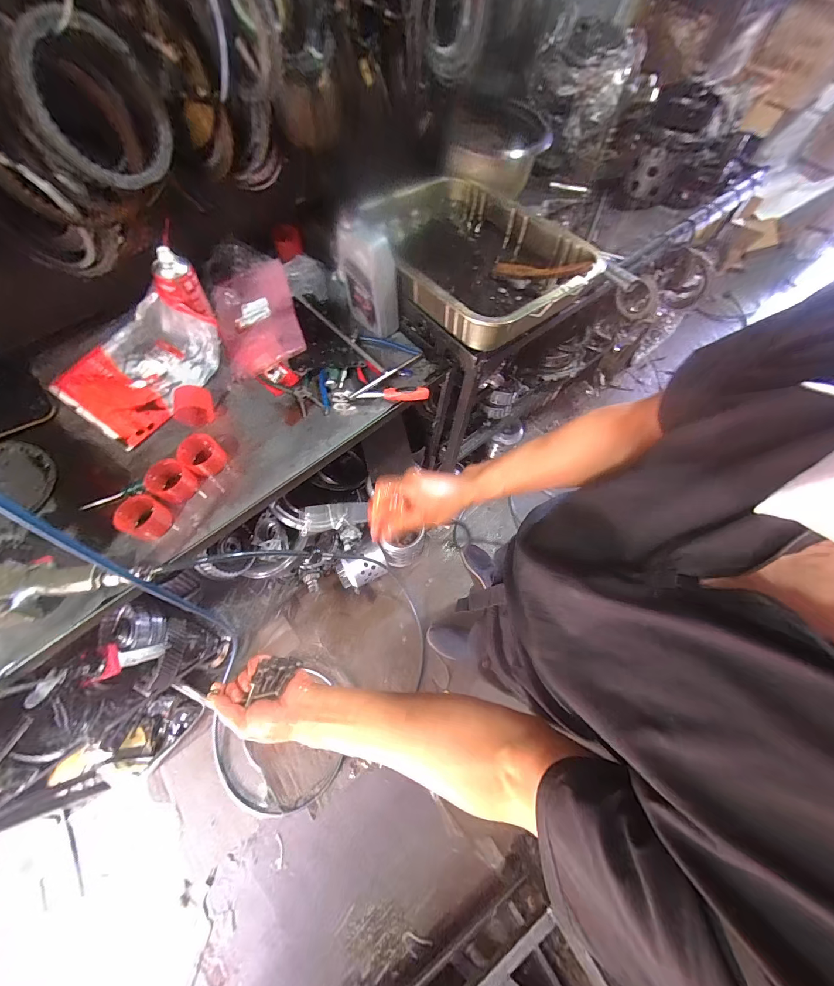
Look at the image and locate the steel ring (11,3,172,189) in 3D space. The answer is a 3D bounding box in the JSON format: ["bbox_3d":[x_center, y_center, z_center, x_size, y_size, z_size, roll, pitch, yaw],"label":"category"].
[{"bbox_3d":[-0.470,-0.574,0.535,0.037,0.175,0.178,33,65,33],"label":"steel ring"}]

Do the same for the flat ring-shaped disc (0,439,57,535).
[{"bbox_3d":[-0.763,-0.015,0.646,0.187,0.021,0.203,3,62,-6],"label":"flat ring-shaped disc"}]

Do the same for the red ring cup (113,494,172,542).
[{"bbox_3d":[-0.466,0.041,0.611,0.063,0.053,0.066,1,68,-2],"label":"red ring cup"}]

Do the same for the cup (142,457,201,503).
[{"bbox_3d":[-0.444,-0.021,0.648,0.065,0.050,0.066,1,68,-2],"label":"cup"}]

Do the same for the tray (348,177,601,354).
[{"bbox_3d":[0.113,-0.529,0.767,0.364,0.092,0.488,-32,71,-17],"label":"tray"}]

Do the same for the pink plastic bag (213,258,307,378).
[{"bbox_3d":[-0.360,-0.405,0.800,0.171,0.035,0.312,-17,69,-9],"label":"pink plastic bag"}]

